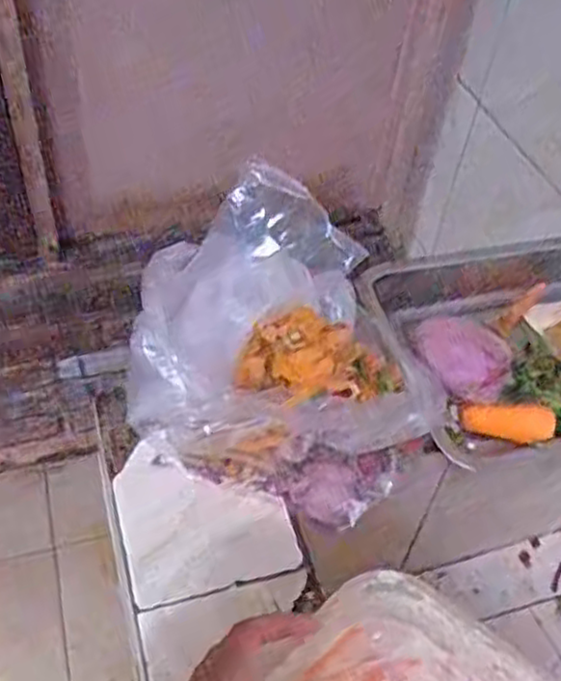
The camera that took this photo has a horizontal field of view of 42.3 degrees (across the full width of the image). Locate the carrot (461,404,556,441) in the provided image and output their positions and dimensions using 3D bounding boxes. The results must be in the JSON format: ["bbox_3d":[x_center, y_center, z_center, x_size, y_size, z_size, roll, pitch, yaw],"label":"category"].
[{"bbox_3d":[0.197,0.070,0.628,0.077,0.026,0.022,9,47,2],"label":"carrot"}]

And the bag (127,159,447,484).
[{"bbox_3d":[0.011,-0.005,0.609,0.244,0.158,0.206,7,47,0],"label":"bag"}]

